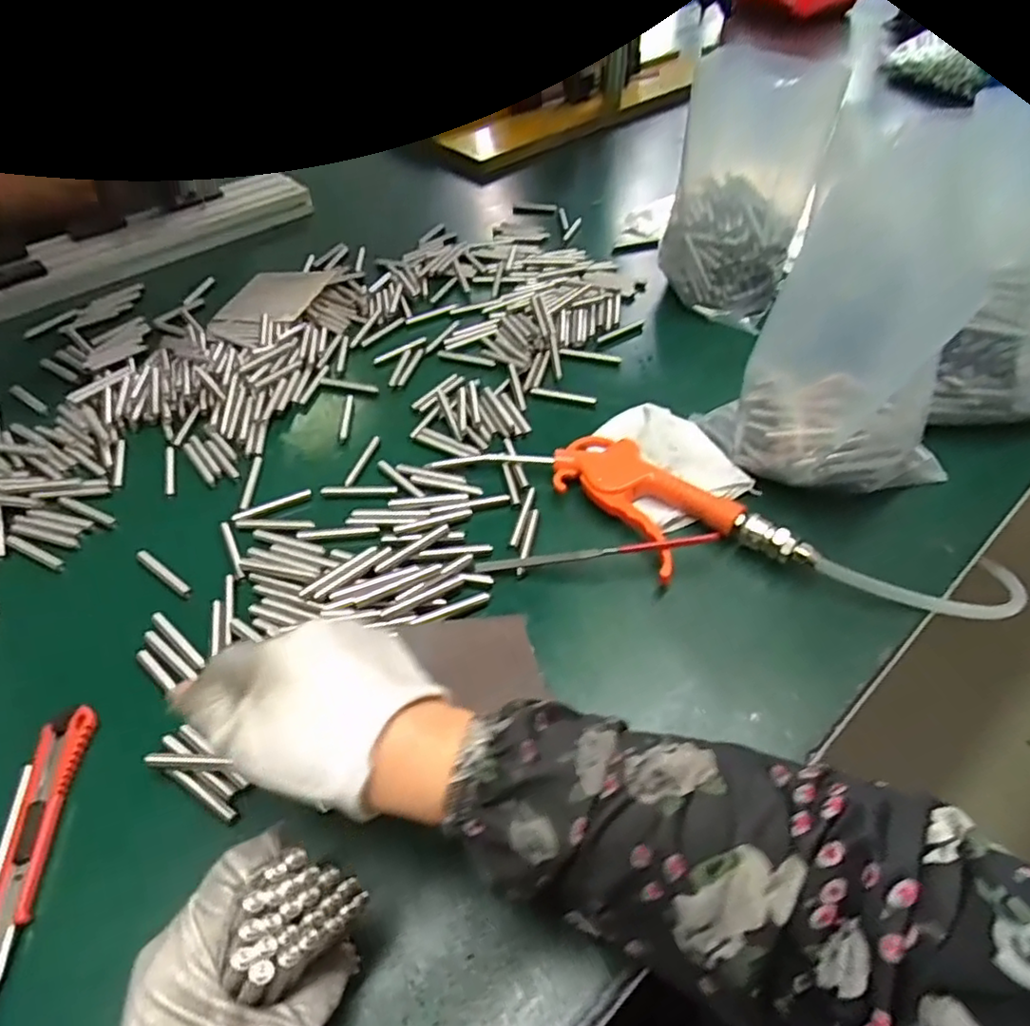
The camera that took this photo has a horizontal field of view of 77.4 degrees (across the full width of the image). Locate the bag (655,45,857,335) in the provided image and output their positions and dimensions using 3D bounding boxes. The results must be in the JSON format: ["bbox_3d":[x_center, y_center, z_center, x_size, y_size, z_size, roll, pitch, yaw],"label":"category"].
[{"bbox_3d":[0.220,-0.308,0.618,0.136,0.071,0.253,10,90,14],"label":"bag"}]

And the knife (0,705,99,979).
[{"bbox_3d":[-0.242,0.170,0.320,0.024,0.009,0.151,-10,46,-6],"label":"knife"}]

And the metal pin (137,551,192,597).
[{"bbox_3d":[-0.246,0.040,0.448,0.062,0.004,0.008,27,54,27],"label":"metal pin"}]

